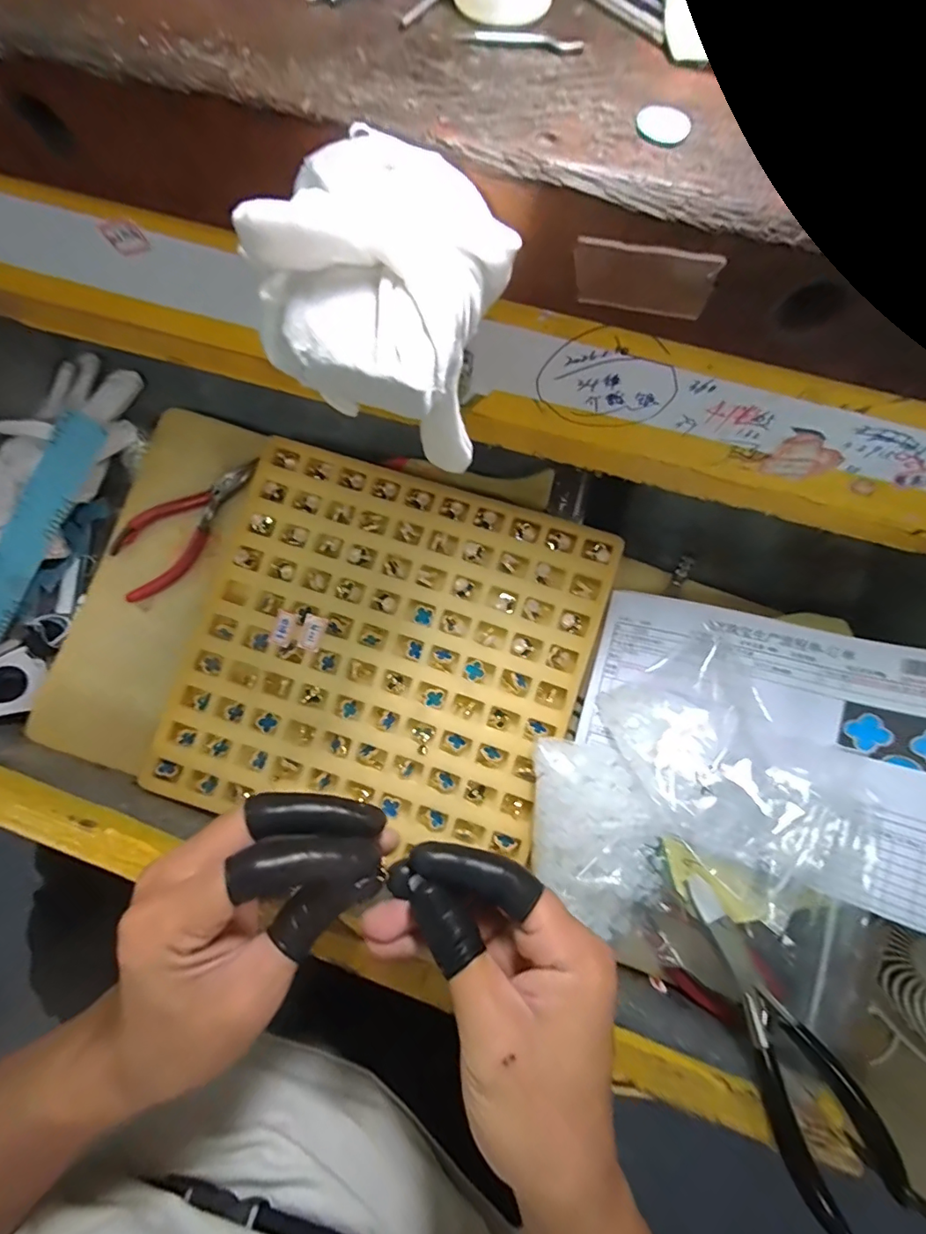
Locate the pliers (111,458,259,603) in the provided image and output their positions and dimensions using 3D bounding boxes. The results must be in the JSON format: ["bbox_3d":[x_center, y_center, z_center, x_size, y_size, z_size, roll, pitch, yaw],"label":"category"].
[{"bbox_3d":[-0.201,-0.069,0.367,0.051,0.011,0.128,43,88,11],"label":"pliers"}]

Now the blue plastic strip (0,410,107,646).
[{"bbox_3d":[-0.314,-0.049,0.364,0.031,0.015,0.208,36,98,9],"label":"blue plastic strip"}]

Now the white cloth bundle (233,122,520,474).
[{"bbox_3d":[-0.027,-0.093,0.174,0.064,0.084,0.064,1,72,-2],"label":"white cloth bundle"}]

